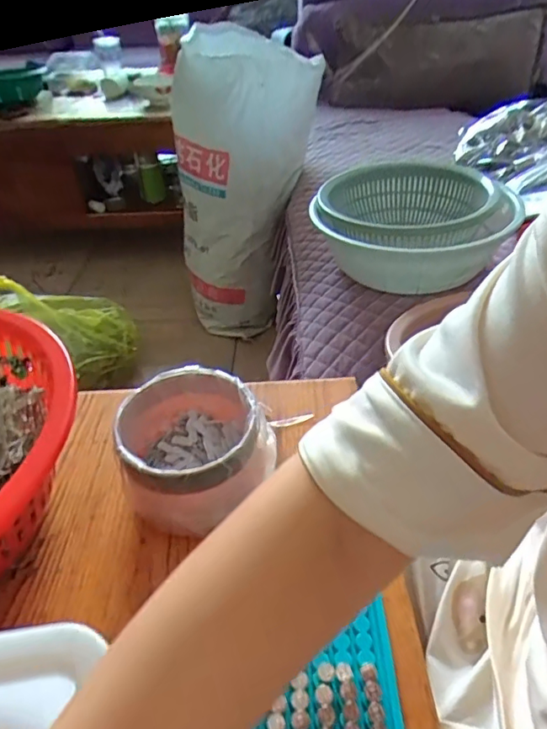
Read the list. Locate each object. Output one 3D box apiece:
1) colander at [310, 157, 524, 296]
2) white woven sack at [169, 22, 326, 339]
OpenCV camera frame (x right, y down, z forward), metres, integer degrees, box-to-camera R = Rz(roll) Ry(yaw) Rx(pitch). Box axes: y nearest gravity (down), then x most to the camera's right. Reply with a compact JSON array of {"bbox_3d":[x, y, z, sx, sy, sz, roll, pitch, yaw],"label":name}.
[{"bbox_3d":[0.228,-0.263,0.913,0.306,0.129,0.367,1,39,4],"label":"colander"},{"bbox_3d":[-0.059,-0.391,1.331,0.333,0.746,0.300,-10,40,-10],"label":"white woven sack"}]

